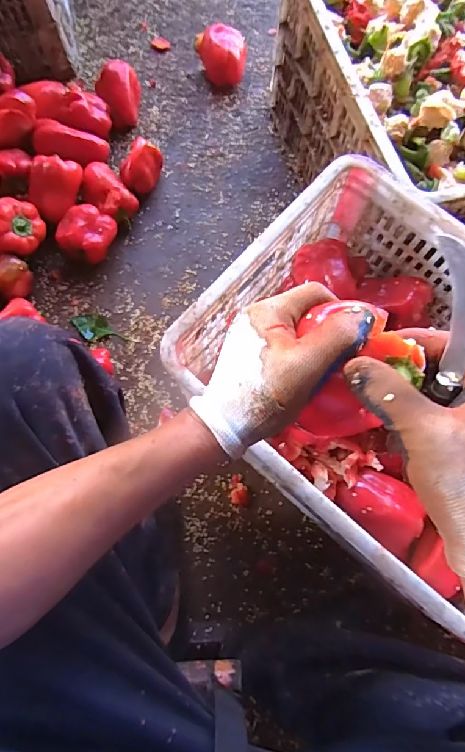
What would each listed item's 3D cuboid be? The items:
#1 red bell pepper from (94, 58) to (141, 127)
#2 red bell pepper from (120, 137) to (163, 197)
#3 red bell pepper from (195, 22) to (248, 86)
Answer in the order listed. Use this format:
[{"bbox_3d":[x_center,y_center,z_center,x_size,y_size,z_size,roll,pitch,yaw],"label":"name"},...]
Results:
[{"bbox_3d":[-0.217,-0.541,0.832,0.083,0.084,0.092,-16,77,-6],"label":"red bell pepper"},{"bbox_3d":[-0.170,-0.381,0.784,0.063,0.069,0.086,18,76,3],"label":"red bell pepper"},{"bbox_3d":[-0.022,-0.651,0.860,0.100,0.072,0.115,-4,76,-3],"label":"red bell pepper"}]

